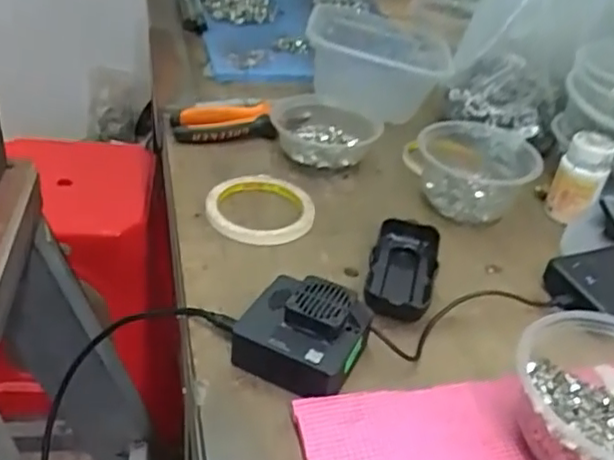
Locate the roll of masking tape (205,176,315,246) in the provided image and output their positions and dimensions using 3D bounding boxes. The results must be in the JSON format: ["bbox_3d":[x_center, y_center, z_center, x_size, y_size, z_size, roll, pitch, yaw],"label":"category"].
[{"bbox_3d":[-0.043,-0.021,0.602,0.096,0.016,0.096,1,38,-1],"label":"roll of masking tape"}]

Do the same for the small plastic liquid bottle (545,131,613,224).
[{"bbox_3d":[0.262,-0.050,0.626,0.044,0.075,0.046,22,39,21],"label":"small plastic liquid bottle"}]

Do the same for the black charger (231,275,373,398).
[{"bbox_3d":[-0.003,0.071,0.450,0.081,0.045,0.072,21,39,20],"label":"black charger"}]

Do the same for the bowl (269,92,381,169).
[{"bbox_3d":[0.020,-0.102,0.683,0.112,0.036,0.098,-1,38,-4],"label":"bowl"}]

